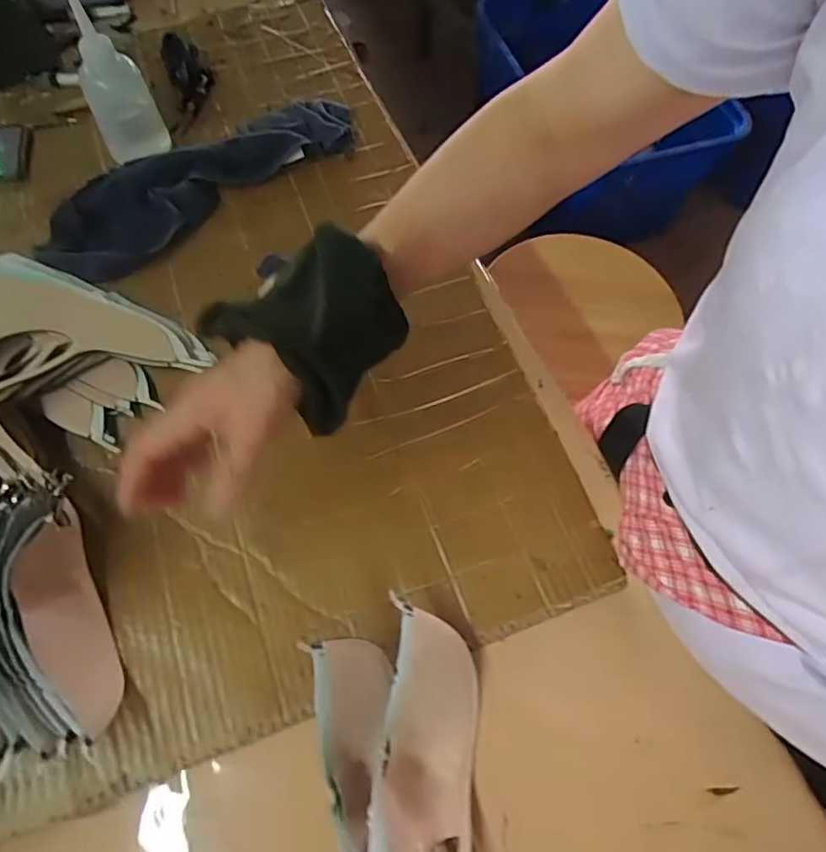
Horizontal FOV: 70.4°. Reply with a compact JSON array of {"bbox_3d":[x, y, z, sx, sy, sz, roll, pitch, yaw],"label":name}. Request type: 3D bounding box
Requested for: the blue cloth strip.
[{"bbox_3d":[-0.218,-0.262,0.610,0.336,0.035,0.106,-36,72,-17],"label":"blue cloth strip"}]

